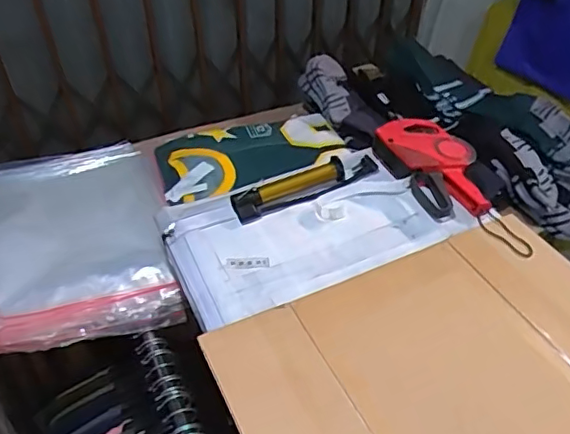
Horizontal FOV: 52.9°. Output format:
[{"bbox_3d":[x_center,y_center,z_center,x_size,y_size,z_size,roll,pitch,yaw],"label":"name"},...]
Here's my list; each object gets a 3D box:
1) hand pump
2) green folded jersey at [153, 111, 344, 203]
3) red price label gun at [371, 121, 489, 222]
[{"bbox_3d":[0.039,-0.053,0.917,0.253,0.034,0.046,-18,45,-18],"label":"hand pump"},{"bbox_3d":[-0.074,-0.131,1.146,0.358,0.045,0.196,-17,45,-18],"label":"green folded jersey"},{"bbox_3d":[0.245,-0.083,0.940,0.126,0.046,0.218,-14,44,-15],"label":"red price label gun"}]

